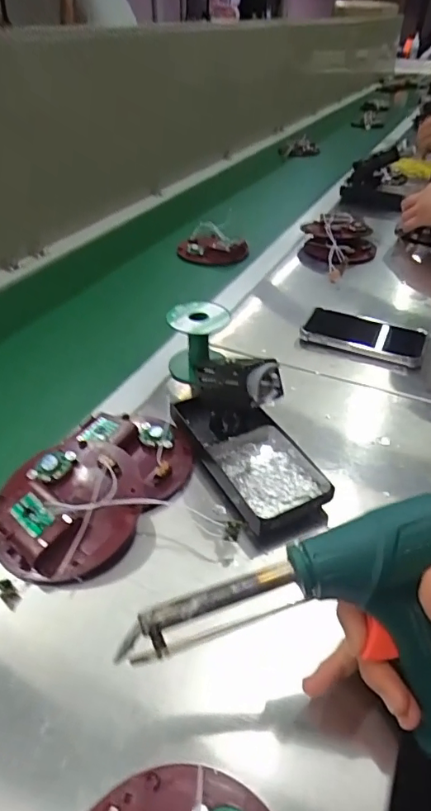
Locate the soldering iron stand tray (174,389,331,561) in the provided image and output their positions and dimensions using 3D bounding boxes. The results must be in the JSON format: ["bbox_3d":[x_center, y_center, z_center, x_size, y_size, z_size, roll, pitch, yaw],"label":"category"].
[{"bbox_3d":[0.028,0.041,0.452,0.082,0.030,0.171,-17,42,-21],"label":"soldering iron stand tray"}]

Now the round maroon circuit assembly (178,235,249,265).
[{"bbox_3d":[-0.007,-0.269,0.853,0.119,0.021,0.092,23,44,25],"label":"round maroon circuit assembly"}]

